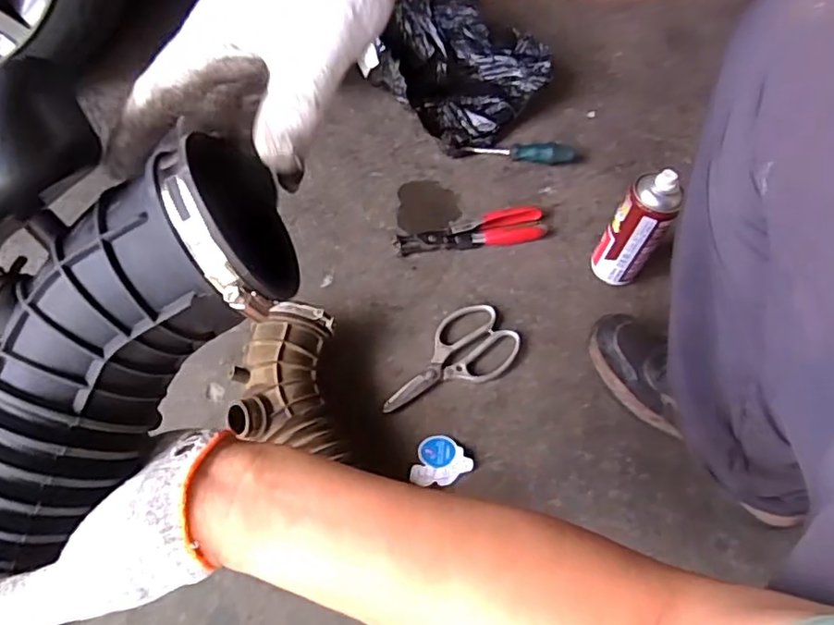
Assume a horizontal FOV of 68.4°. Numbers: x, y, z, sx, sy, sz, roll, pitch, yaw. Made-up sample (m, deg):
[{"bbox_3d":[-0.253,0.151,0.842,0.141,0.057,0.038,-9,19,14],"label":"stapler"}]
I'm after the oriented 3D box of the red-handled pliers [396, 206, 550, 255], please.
[{"bbox_3d":[0.074,-0.112,0.845,0.205,0.018,0.051,-8,61,-8],"label":"red-handled pliers"}]

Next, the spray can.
[{"bbox_3d":[0.271,-0.103,0.756,0.062,0.166,0.049,38,65,16],"label":"spray can"}]

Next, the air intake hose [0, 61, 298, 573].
[{"bbox_3d":[-0.176,0.051,0.294,0.150,0.083,0.306,21,89,7],"label":"air intake hose"}]

